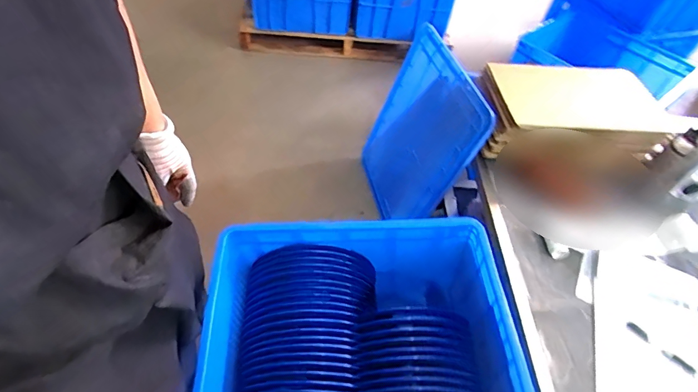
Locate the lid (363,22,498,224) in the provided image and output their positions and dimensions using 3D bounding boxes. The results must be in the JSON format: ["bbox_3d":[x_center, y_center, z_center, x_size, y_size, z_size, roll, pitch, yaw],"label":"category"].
[{"bbox_3d":[0.199,-0.177,1.300,0.026,0.580,0.482,0,49,-26],"label":"lid"}]

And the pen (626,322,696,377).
[{"bbox_3d":[0.589,0.288,0.761,0.016,0.009,0.125,-33,61,-28],"label":"pen"}]

